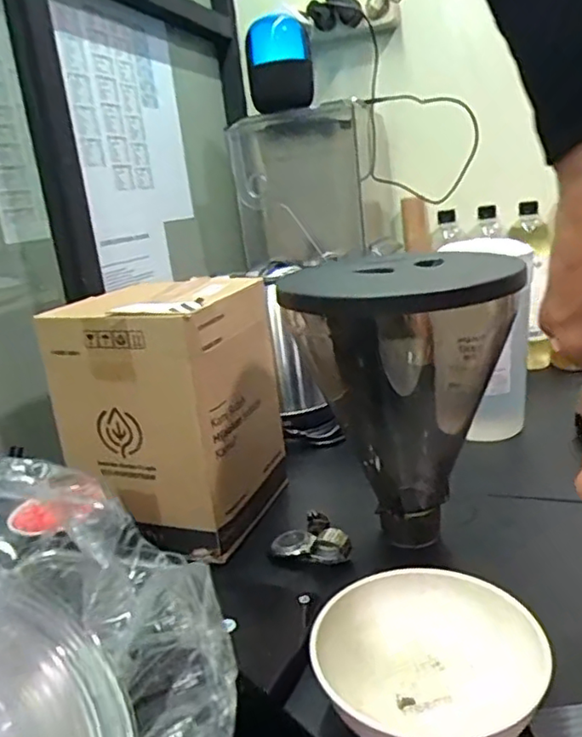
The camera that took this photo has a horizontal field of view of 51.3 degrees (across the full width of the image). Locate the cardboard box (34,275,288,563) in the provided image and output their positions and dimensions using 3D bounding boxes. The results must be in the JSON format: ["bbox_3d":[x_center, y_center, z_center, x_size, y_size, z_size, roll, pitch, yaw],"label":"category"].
[{"bbox_3d":[-0.121,0.048,0.633,0.168,0.253,0.162,-1,17,20],"label":"cardboard box"}]

